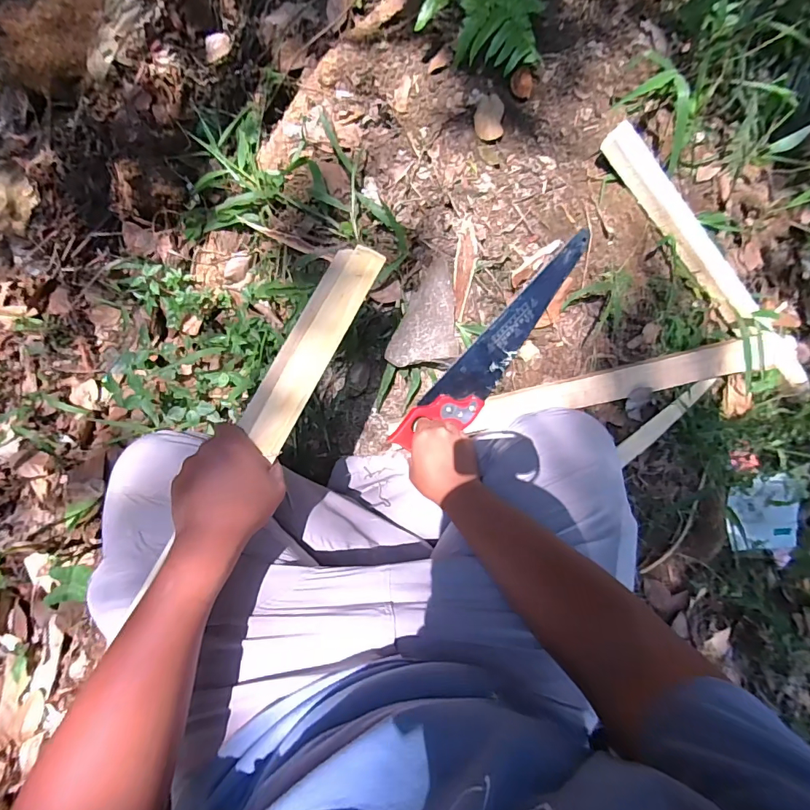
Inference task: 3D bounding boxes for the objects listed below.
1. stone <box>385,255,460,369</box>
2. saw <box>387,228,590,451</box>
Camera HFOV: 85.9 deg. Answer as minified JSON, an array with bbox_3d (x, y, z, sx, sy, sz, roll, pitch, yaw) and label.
[{"bbox_3d":[0.054,-0.133,0.704,0.111,0.069,0.168,27,99,-6],"label":"stone"},{"bbox_3d":[0.158,-0.091,0.708,0.450,0.021,0.084,-46,108,-8],"label":"saw"}]

